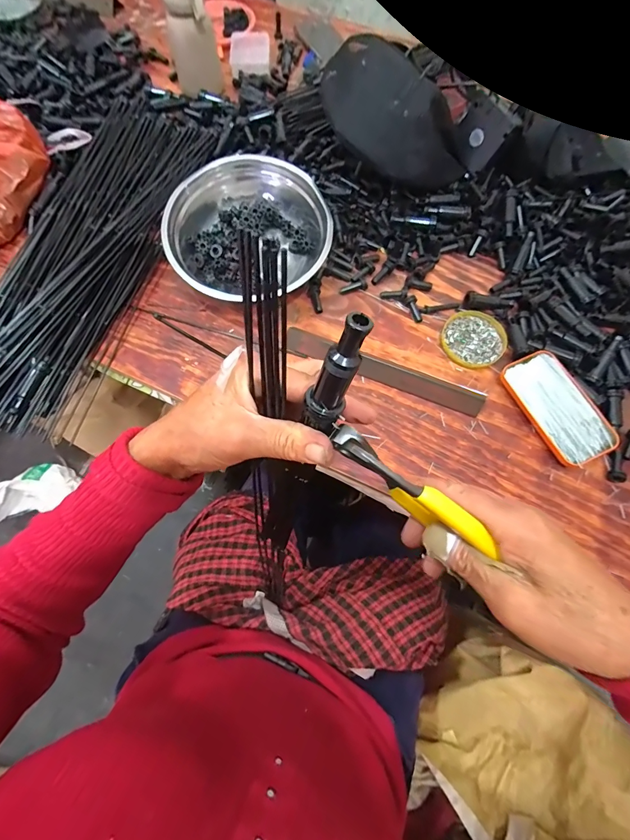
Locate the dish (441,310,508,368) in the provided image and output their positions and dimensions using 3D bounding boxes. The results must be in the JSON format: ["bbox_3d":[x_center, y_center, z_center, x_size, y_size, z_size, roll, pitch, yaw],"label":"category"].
[{"bbox_3d":[0.217,-0.111,0.502,0.082,0.007,0.086,0,69,-1],"label":"dish"}]

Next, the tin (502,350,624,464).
[{"bbox_3d":[0.300,-0.018,0.454,0.076,0.014,0.142,-23,71,-9],"label":"tin"}]

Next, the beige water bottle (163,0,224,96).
[{"bbox_3d":[-0.212,-0.659,0.631,0.079,0.132,0.084,-15,70,-7],"label":"beige water bottle"}]

